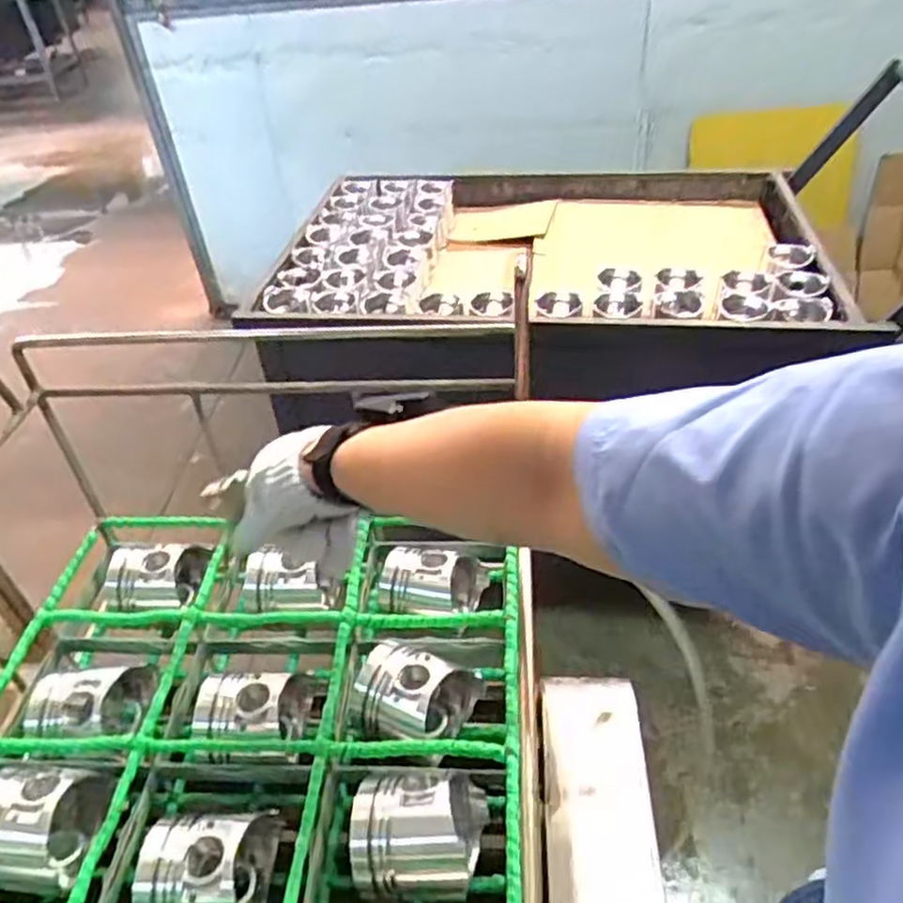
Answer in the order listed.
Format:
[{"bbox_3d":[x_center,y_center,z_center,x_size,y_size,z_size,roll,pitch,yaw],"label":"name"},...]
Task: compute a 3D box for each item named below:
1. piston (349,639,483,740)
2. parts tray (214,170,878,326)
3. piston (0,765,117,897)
[{"bbox_3d":[-0.037,0.227,0.666,0.099,0.068,0.090,11,43,20],"label":"piston"},{"bbox_3d":[0.219,-0.423,1.602,1.115,0.191,0.758,-1,41,7],"label":"parts tray"},{"bbox_3d":[-0.343,0.308,0.596,0.093,0.076,0.092,3,41,11],"label":"piston"}]

